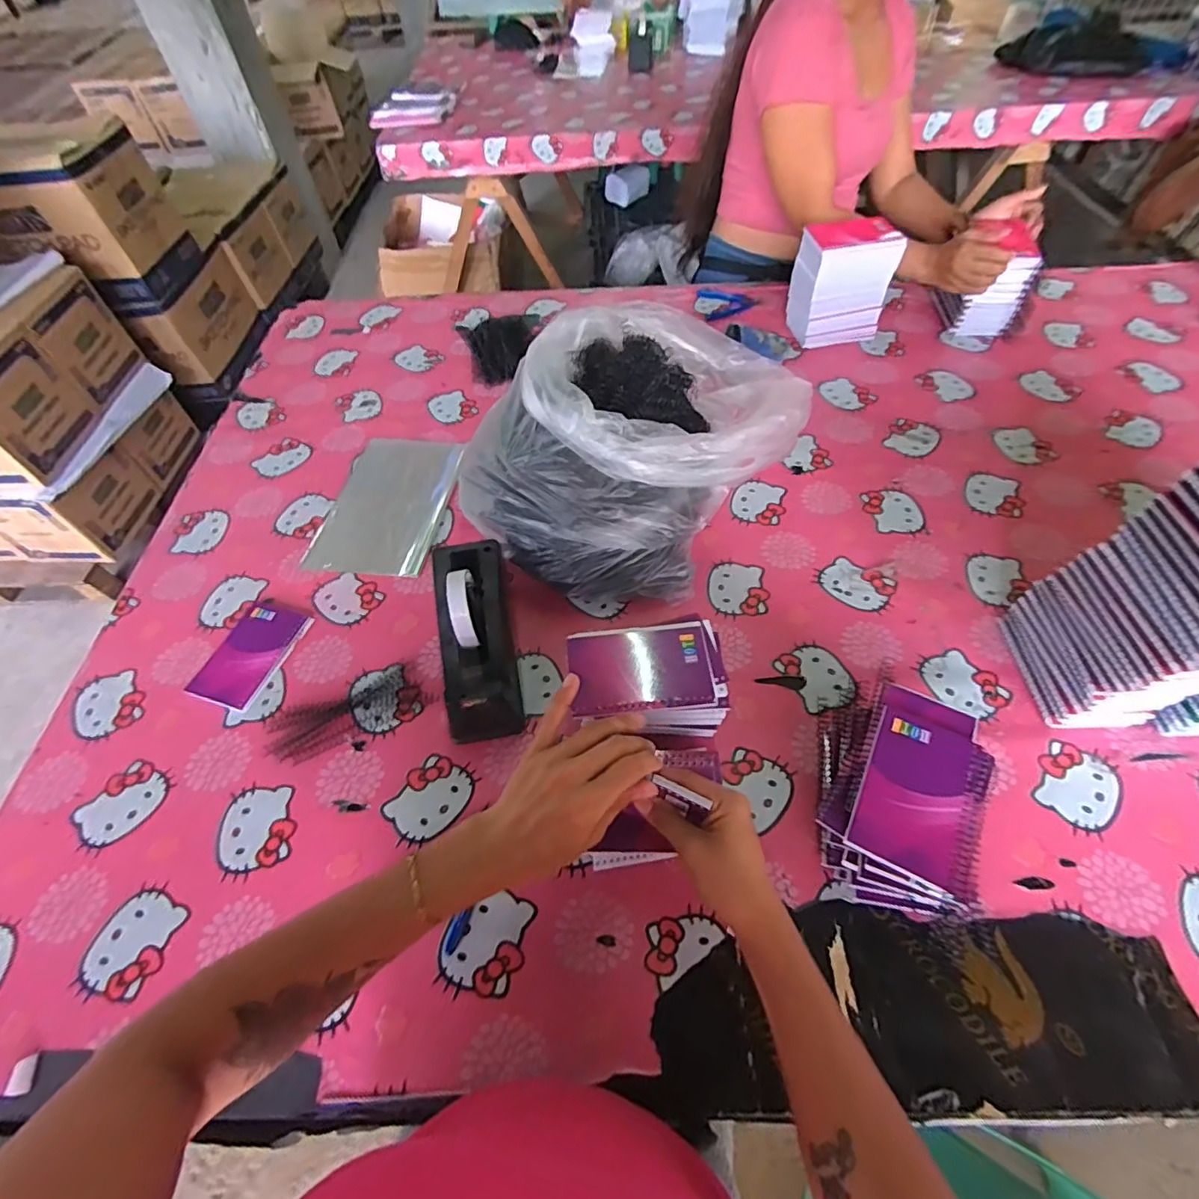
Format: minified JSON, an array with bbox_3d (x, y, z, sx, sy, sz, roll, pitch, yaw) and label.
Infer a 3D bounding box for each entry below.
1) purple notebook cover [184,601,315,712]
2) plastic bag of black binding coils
[{"bbox_3d":[-0.411,0.063,0.663,0.089,0.004,0.128,15,57,14],"label":"purple notebook cover"},{"bbox_3d":[0.051,-0.188,0.699,0.281,0.220,0.398,35,64,23],"label":"plastic bag of black binding coils"}]

